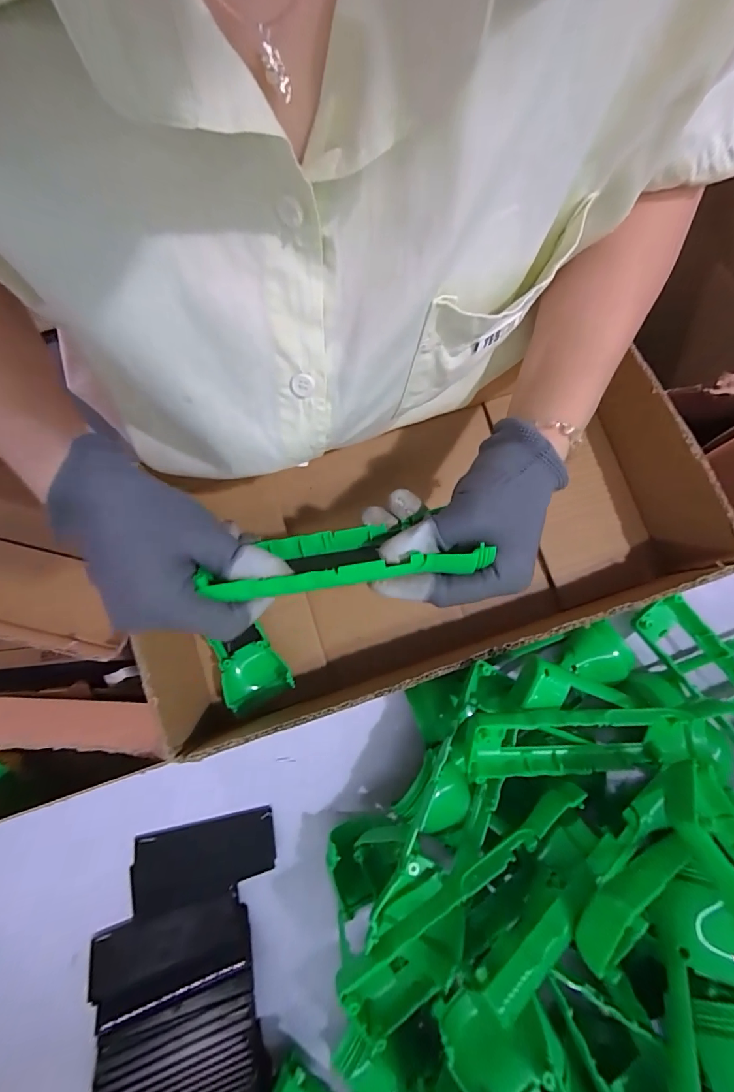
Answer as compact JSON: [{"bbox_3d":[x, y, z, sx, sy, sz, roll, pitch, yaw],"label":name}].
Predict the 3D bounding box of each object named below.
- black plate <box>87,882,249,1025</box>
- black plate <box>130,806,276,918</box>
[{"bbox_3d":[-0.122,0.250,0.266,0.093,0.008,0.040,-16,58,-10],"label":"black plate"},{"bbox_3d":[-0.108,0.208,0.285,0.092,0.005,0.044,-10,76,-4],"label":"black plate"}]

